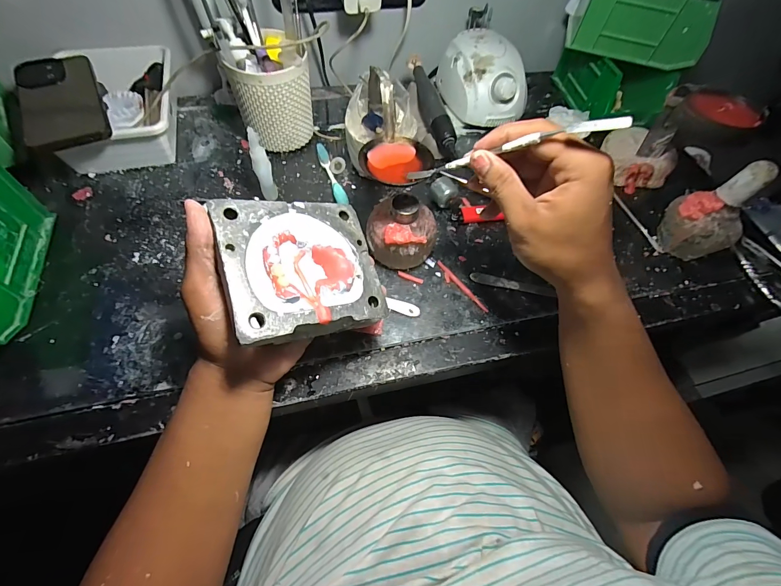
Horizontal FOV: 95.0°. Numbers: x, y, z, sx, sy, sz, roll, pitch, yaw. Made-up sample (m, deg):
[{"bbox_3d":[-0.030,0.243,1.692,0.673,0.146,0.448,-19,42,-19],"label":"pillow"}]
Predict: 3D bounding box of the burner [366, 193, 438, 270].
[{"bbox_3d":[0.012,-0.065,0.385,0.074,0.074,0.062,9,59,1],"label":"burner"}]

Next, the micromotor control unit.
[{"bbox_3d":[0.139,-0.325,0.539,0.092,0.077,0.140,-17,62,-14],"label":"micromotor control unit"}]

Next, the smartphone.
[{"bbox_3d":[-0.377,-0.223,0.411,0.078,0.008,0.167,-23,66,-19],"label":"smartphone"}]

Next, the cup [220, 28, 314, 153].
[{"bbox_3d":[-0.145,-0.253,0.458,0.085,0.105,0.088,2,59,-3],"label":"cup"}]

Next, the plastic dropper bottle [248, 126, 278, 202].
[{"bbox_3d":[-0.150,-0.149,0.417,0.019,0.083,0.020,-18,40,-15],"label":"plastic dropper bottle"}]

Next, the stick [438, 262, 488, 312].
[{"bbox_3d":[0.078,-0.007,0.401,0.013,0.004,0.079,-34,67,-22],"label":"stick"}]

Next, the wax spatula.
[{"bbox_3d":[0.080,-0.106,0.275,0.177,0.010,0.008,3,47,47],"label":"wax spatula"}]

